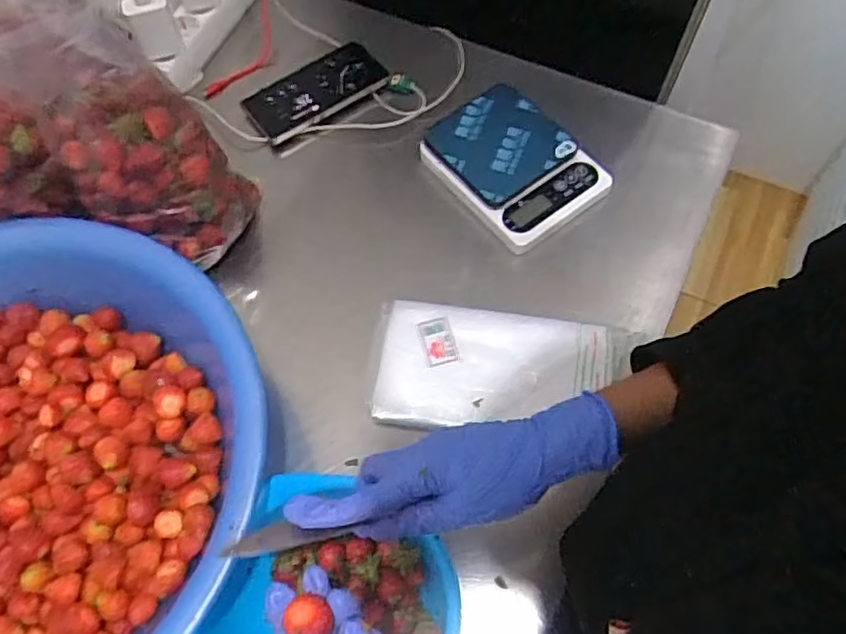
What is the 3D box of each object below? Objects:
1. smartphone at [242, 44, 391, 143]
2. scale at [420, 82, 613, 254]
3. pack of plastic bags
[{"bbox_3d":[-0.125,-0.268,0.790,0.163,0.010,0.076,-30,80,-10],"label":"smartphone"},{"bbox_3d":[0.097,-0.168,0.727,0.143,0.026,0.179,-36,68,-15],"label":"scale"},{"bbox_3d":[0.074,0.051,0.625,0.233,0.028,0.117,5,63,4],"label":"pack of plastic bags"}]

